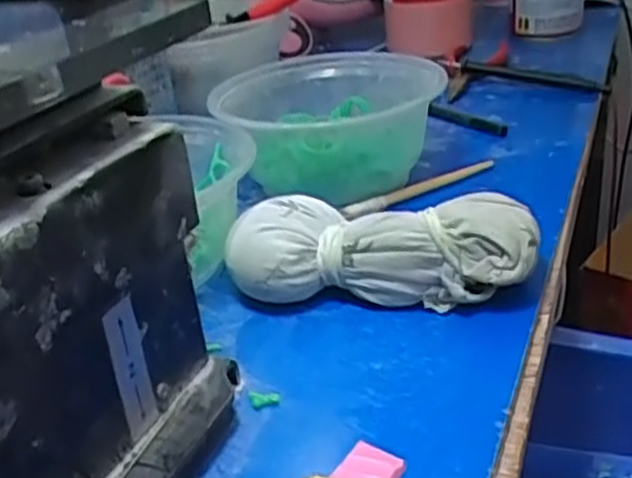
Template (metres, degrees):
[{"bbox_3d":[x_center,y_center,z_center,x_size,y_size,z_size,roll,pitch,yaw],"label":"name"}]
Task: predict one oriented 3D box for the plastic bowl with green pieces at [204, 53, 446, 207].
[{"bbox_3d":[0.010,-0.065,0.454,0.124,0.059,0.126,-5,28,3],"label":"plastic bowl with green pieces"}]

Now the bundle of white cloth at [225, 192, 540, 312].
[{"bbox_3d":[0.030,0.004,0.347,0.137,0.043,0.052,-1,29,9],"label":"bundle of white cloth"}]

